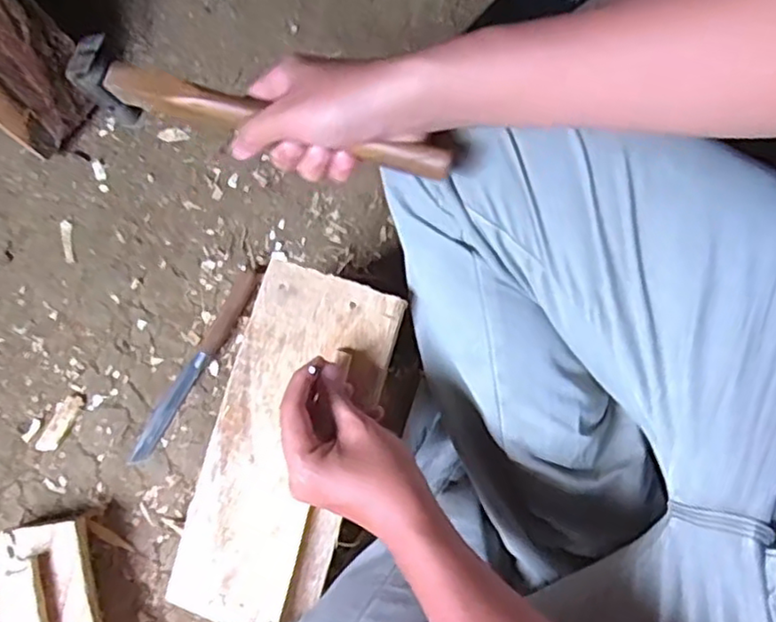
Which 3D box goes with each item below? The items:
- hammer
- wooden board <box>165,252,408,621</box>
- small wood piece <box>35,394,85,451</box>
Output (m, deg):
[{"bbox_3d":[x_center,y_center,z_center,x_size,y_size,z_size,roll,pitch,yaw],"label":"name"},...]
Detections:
[{"bbox_3d":[-0.087,-0.129,0.453,0.266,0.075,0.023,17,77,10],"label":"hammer"},{"bbox_3d":[-0.079,0.102,0.519,0.116,0.020,0.272,16,81,4],"label":"wooden board"},{"bbox_3d":[-0.320,0.109,0.653,0.023,0.004,0.060,27,78,6],"label":"small wood piece"}]

